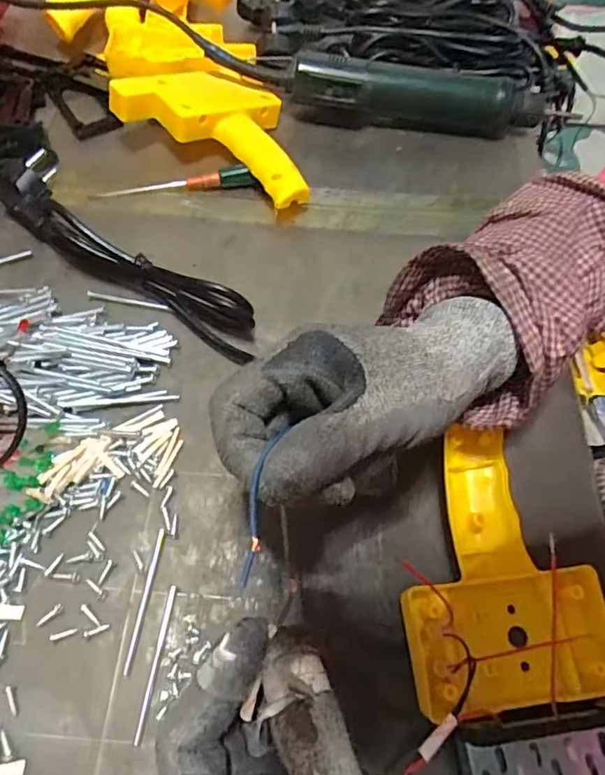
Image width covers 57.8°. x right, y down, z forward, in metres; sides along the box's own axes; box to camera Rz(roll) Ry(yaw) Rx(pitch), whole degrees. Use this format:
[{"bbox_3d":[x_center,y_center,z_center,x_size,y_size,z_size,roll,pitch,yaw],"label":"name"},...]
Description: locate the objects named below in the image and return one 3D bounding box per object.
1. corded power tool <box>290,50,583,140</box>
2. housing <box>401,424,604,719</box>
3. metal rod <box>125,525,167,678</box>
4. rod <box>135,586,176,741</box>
[{"bbox_3d":[0.102,-0.242,0.465,0.221,0.047,0.043,6,62,-1],"label":"corded power tool"},{"bbox_3d":[0.112,0.092,0.296,0.121,0.030,0.135,-4,62,-6],"label":"housing"},{"bbox_3d":[-0.084,0.111,0.290,0.004,0.004,0.071,10,62,1],"label":"metal rod"},{"bbox_3d":[-0.074,0.138,0.277,0.004,0.004,0.071,9,62,1],"label":"rod"}]

